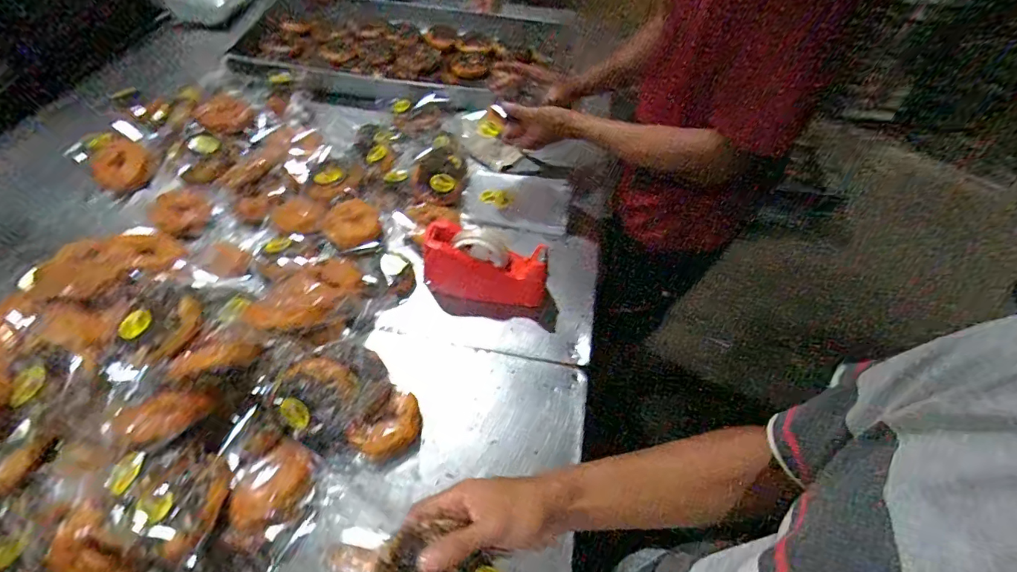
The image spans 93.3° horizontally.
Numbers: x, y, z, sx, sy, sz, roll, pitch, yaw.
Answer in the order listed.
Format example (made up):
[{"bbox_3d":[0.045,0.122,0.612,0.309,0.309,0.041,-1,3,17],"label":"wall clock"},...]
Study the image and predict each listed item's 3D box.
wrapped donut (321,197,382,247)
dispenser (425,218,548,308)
[{"bbox_3d":[-0.265,-0.105,0.806,0.088,0.025,0.101,-31,60,-25],"label":"wrapped donut"},{"bbox_3d":[-0.037,-0.027,0.773,0.197,0.109,0.075,13,52,7],"label":"dispenser"}]

